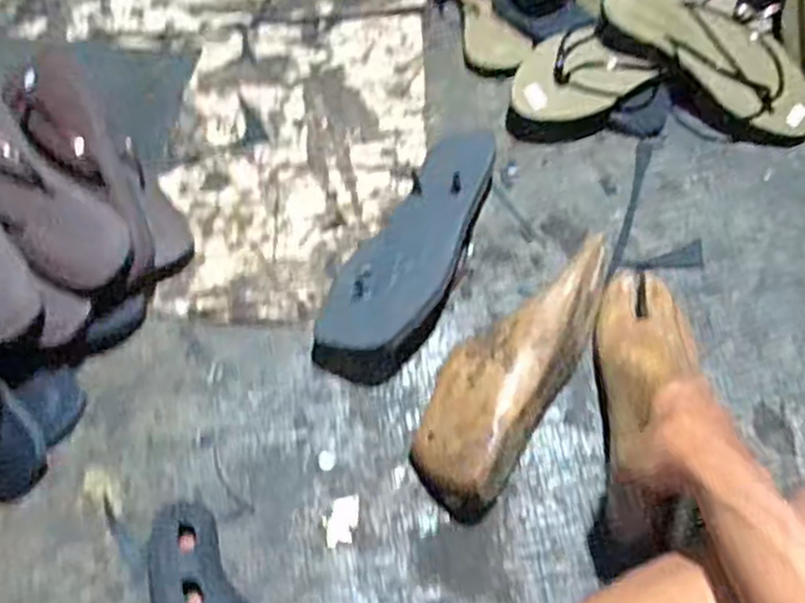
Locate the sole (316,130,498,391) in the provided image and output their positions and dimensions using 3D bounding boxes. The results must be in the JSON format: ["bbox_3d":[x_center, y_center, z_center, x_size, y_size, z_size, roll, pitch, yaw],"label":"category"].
[{"bbox_3d":[0.012,-0.060,0.679,0.099,0.050,0.283,19,64,10],"label":"sole"}]

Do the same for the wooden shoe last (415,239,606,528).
[{"bbox_3d":[0.090,0.048,0.616,0.090,0.074,0.249,31,67,15],"label":"wooden shoe last"}]

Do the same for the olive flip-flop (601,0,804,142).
[{"bbox_3d":[0.314,-0.254,0.761,0.242,0.045,0.088,40,92,2],"label":"olive flip-flop"}]

